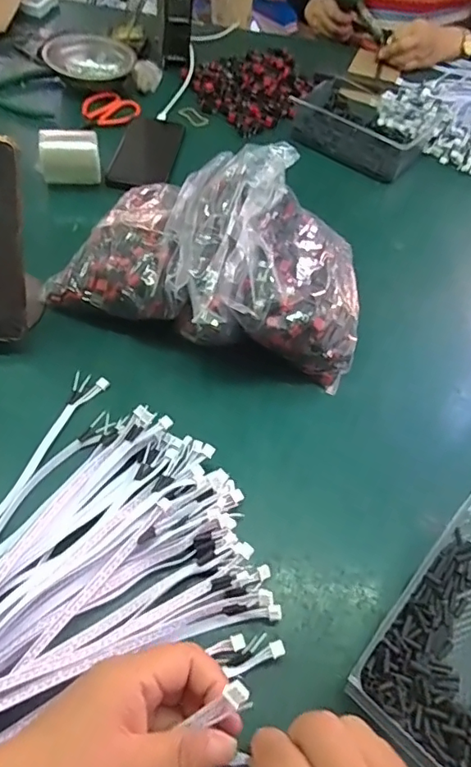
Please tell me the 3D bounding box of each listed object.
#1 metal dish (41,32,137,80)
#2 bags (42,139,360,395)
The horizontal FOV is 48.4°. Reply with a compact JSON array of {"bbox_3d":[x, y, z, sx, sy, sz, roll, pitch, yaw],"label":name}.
[{"bbox_3d":[-0.214,-0.495,0.792,0.128,0.036,0.101,1,54,-6],"label":"metal dish"},{"bbox_3d":[-0.019,-0.120,0.495,0.293,0.134,0.176,19,54,7],"label":"bags"}]

